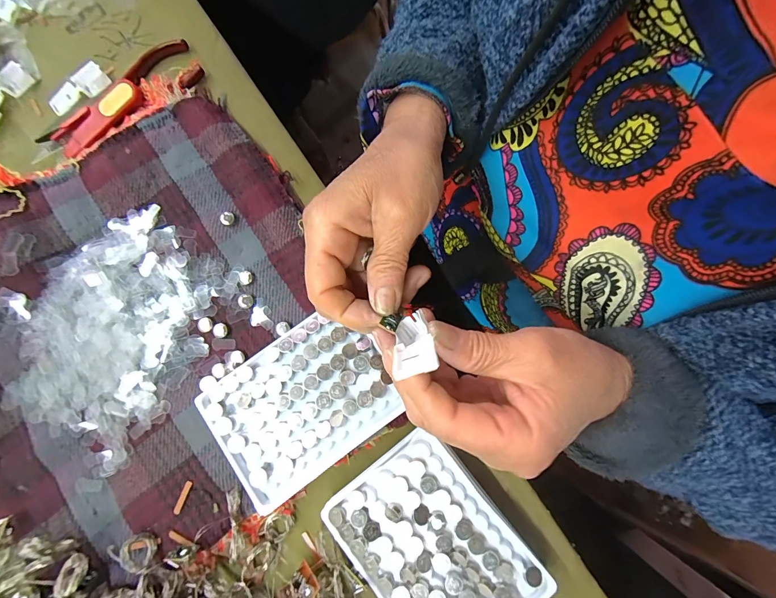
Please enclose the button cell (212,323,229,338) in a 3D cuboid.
[{"bbox_3d":[-0.125,0.023,0.259,0.010,0.004,0.011,-28,80,-3],"label":"button cell"}]

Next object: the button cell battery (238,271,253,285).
[{"bbox_3d":[-0.109,-0.016,0.267,0.011,0.004,0.011,40,78,12],"label":"button cell battery"}]

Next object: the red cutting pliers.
[{"bbox_3d":[-0.234,-0.177,0.304,0.148,0.018,0.053,-40,81,-5],"label":"red cutting pliers"}]

